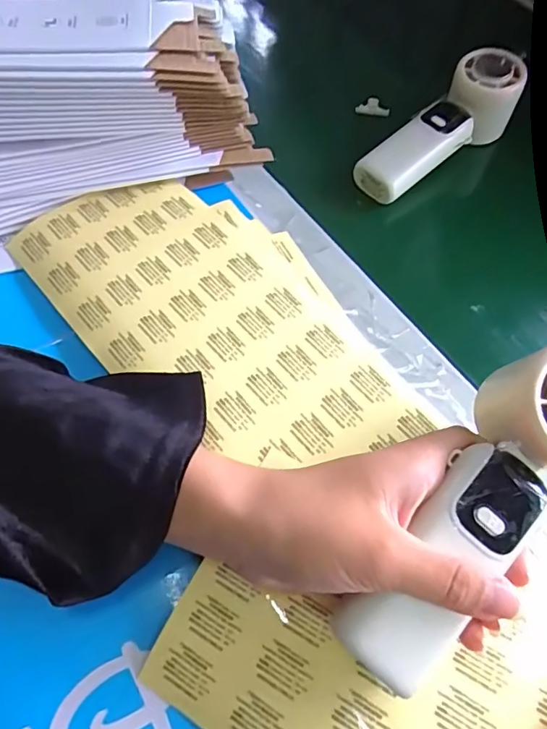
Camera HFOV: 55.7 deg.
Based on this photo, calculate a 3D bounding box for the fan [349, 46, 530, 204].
[{"bbox_3d":[0.136,-0.192,0.419,0.157,0.046,0.050,-41,70,-19],"label":"fan"}]

